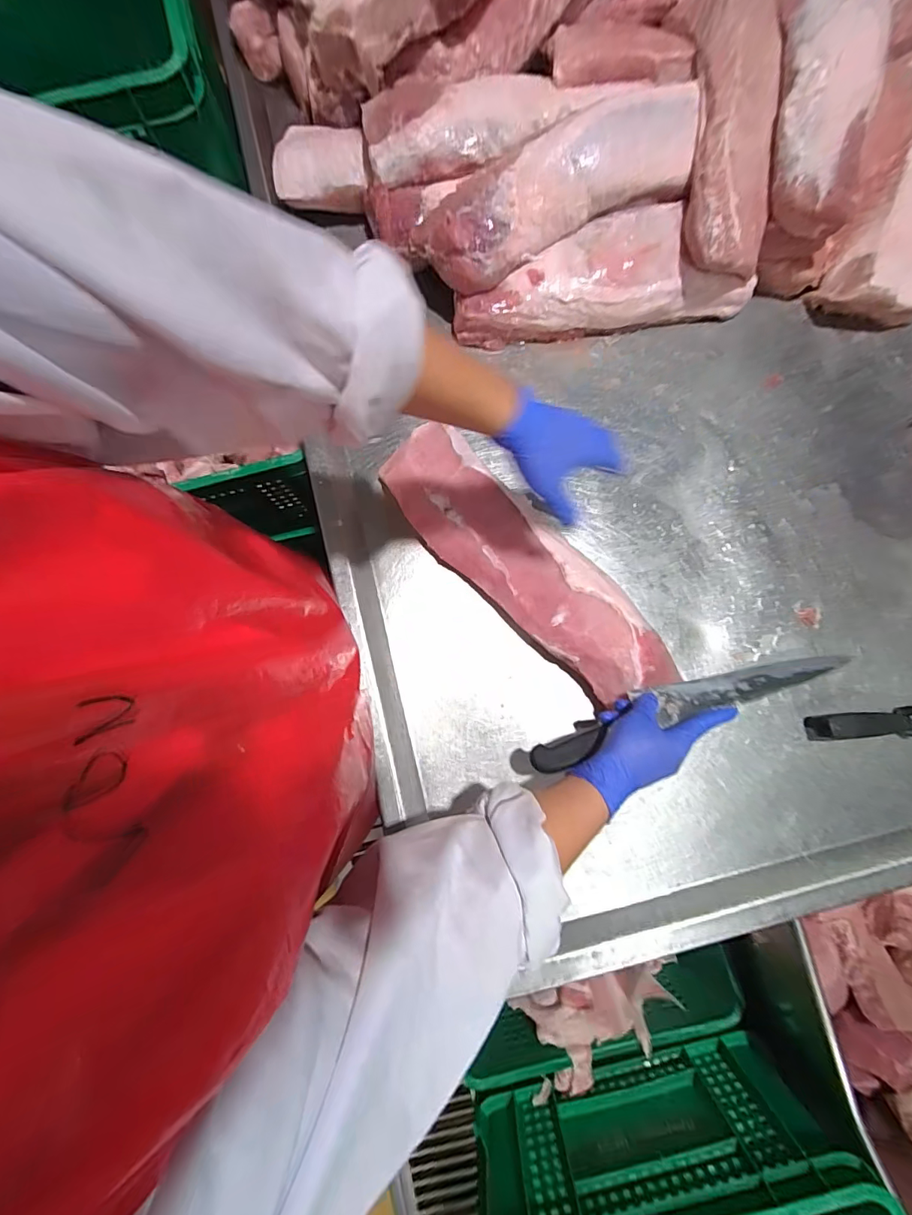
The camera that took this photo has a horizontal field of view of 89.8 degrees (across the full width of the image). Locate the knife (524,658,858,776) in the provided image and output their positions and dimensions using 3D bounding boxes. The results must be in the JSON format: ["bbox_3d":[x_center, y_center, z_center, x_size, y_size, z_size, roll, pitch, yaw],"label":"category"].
[{"bbox_3d":[0.250,0.104,0.503,0.355,0.029,0.045,-18,80,-5],"label":"knife"}]

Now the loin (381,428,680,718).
[{"bbox_3d":[0.079,-0.054,0.576,0.119,0.046,0.429,-43,81,-7],"label":"loin"}]

